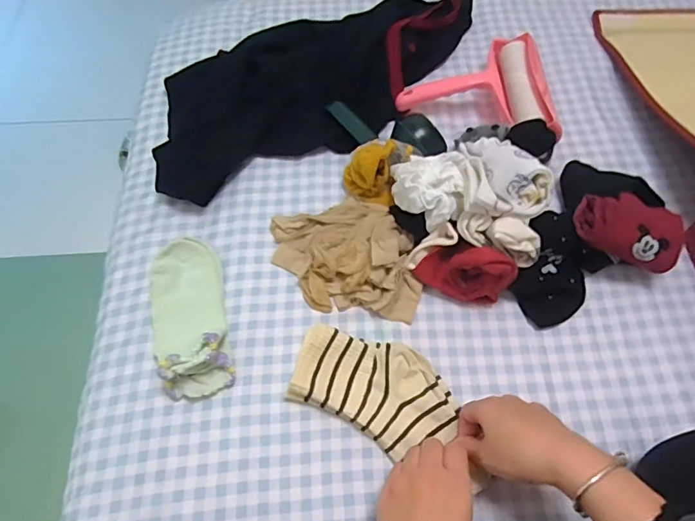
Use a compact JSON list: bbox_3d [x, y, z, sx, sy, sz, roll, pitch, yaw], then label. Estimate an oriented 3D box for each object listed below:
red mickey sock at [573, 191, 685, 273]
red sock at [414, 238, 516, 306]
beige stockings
[{"bbox_3d":[0.297,-0.035,0.520,0.103,0.029,0.073,14,62,7],"label":"red mickey sock"},{"bbox_3d":[0.119,0.008,0.499,0.091,0.064,0.037,22,63,11],"label":"red sock"},{"bbox_3d":[-0.003,-0.010,0.534,0.159,0.039,0.137,1,61,0],"label":"beige stockings"}]

